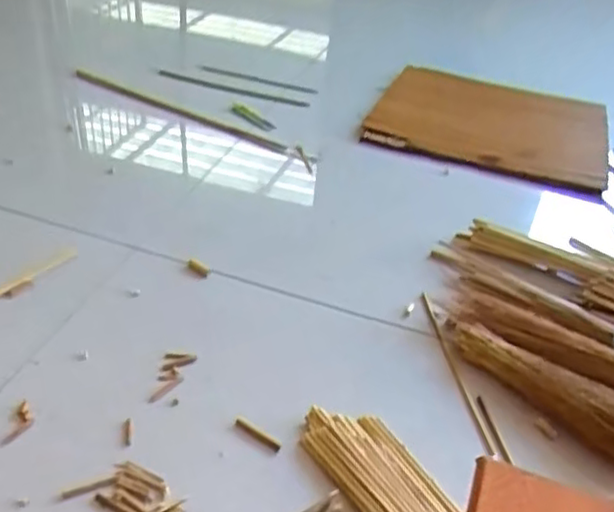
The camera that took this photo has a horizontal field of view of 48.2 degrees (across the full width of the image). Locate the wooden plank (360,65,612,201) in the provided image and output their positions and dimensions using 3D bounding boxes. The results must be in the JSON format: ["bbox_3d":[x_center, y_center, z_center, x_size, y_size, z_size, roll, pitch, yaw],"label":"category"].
[{"bbox_3d":[0.377,-0.276,1.408,0.465,0.046,0.335,15,37,12],"label":"wooden plank"}]

